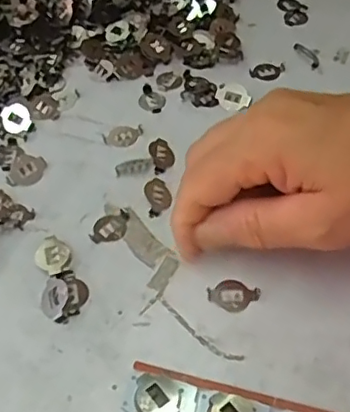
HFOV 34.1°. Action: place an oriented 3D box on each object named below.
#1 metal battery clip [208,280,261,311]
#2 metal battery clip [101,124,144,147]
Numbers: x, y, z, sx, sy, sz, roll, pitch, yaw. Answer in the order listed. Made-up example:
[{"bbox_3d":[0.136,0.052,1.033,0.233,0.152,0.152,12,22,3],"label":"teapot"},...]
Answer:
[{"bbox_3d":[0.027,0.041,0.264,0.023,0.004,0.015,18,55,13],"label":"metal battery clip"},{"bbox_3d":[-0.030,-0.040,0.327,0.023,0.004,0.015,-4,53,-3],"label":"metal battery clip"}]

